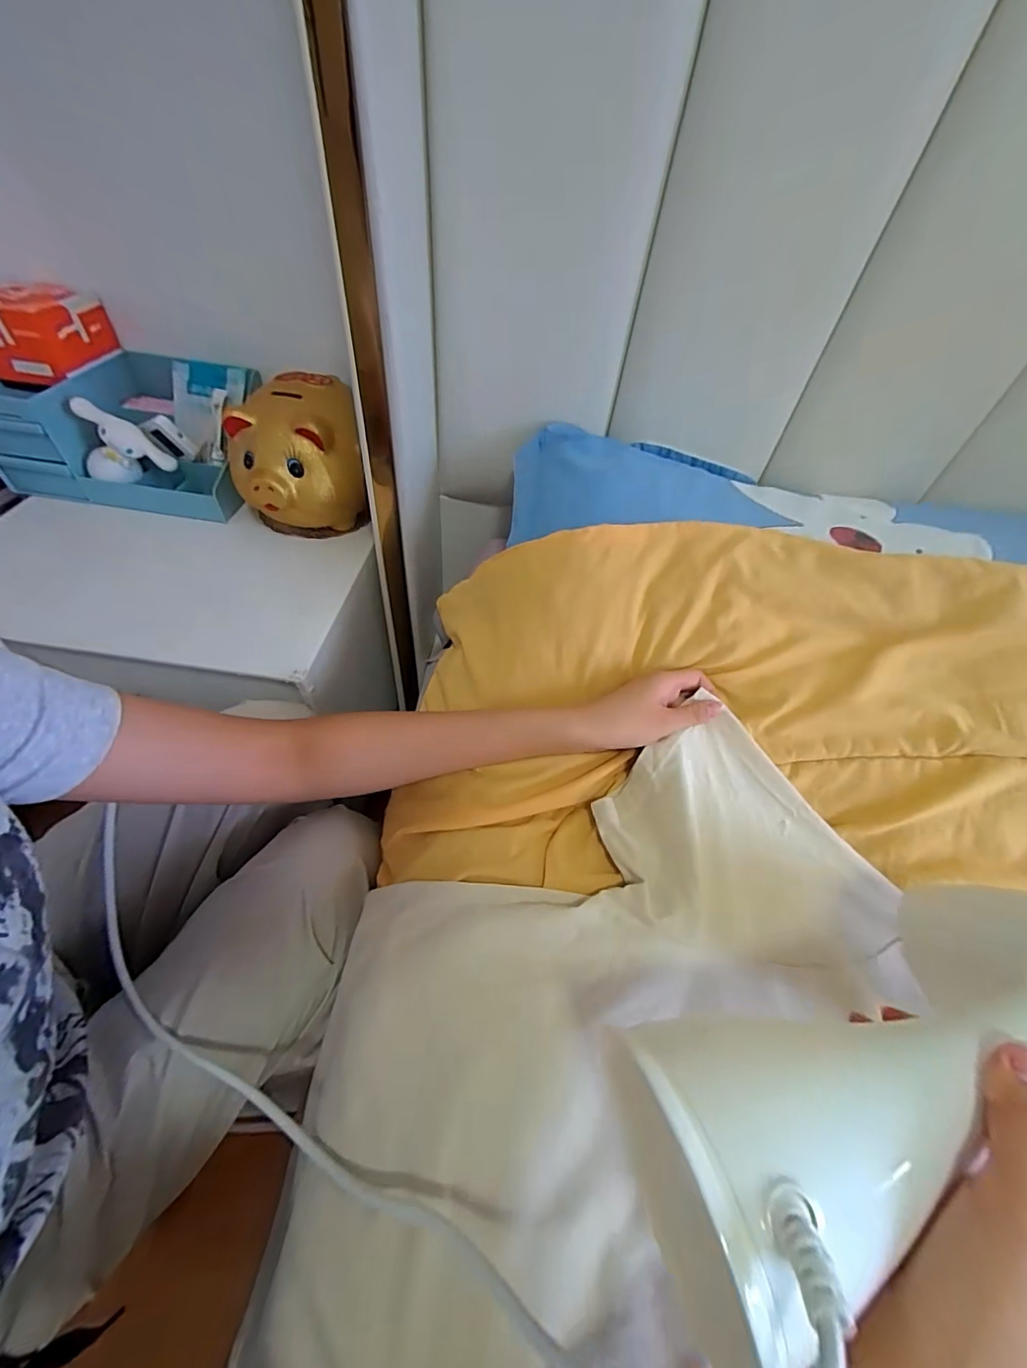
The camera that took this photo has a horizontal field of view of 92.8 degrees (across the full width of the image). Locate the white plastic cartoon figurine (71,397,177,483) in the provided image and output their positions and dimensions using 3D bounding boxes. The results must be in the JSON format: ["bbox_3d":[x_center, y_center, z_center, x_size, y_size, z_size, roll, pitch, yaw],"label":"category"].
[{"bbox_3d":[-0.481,-0.292,0.597,0.102,0.077,0.038,4,50,-3],"label":"white plastic cartoon figurine"}]

